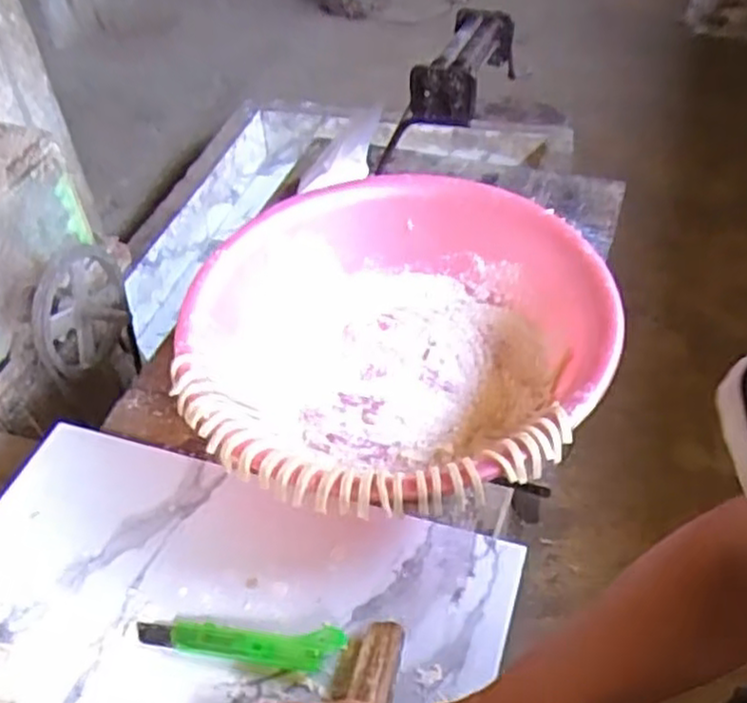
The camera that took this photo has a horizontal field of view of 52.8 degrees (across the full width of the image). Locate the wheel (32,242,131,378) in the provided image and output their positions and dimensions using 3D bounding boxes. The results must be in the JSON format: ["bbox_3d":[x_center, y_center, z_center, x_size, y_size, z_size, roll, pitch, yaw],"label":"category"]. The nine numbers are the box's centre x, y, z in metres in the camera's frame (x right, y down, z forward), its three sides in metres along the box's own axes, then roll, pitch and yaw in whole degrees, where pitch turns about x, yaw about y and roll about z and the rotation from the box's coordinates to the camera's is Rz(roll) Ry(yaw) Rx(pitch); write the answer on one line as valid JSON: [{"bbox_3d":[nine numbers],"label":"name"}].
[{"bbox_3d":[-0.421,-0.061,1.125,0.071,0.183,0.207,8,69,18],"label":"wheel"}]

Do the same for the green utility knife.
[{"bbox_3d":[-0.110,0.238,0.612,0.171,0.016,0.035,1,45,6],"label":"green utility knife"}]

